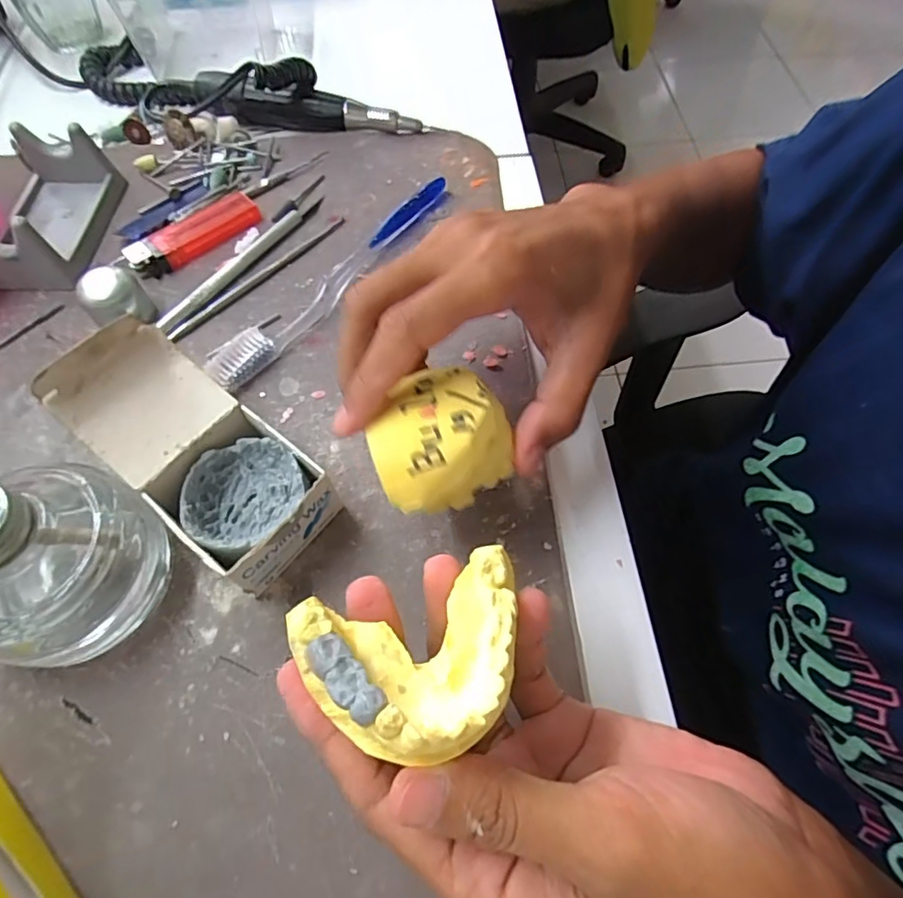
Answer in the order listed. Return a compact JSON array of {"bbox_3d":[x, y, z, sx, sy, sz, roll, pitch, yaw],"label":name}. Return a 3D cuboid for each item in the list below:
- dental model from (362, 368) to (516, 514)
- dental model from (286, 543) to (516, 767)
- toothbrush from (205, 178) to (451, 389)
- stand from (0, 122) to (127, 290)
[{"bbox_3d":[-0.006,-0.006,0.209,0.051,0.022,0.051,-22,64,-11],"label":"dental model"},{"bbox_3d":[-0.008,0.056,0.151,0.063,0.022,0.046,-18,63,-9],"label":"dental model"},{"bbox_3d":[-0.063,-0.101,0.316,0.026,0.012,0.185,33,67,17],"label":"toothbrush"},{"bbox_3d":[-0.241,-0.144,0.327,0.057,0.037,0.098,1,62,1],"label":"stand"}]

